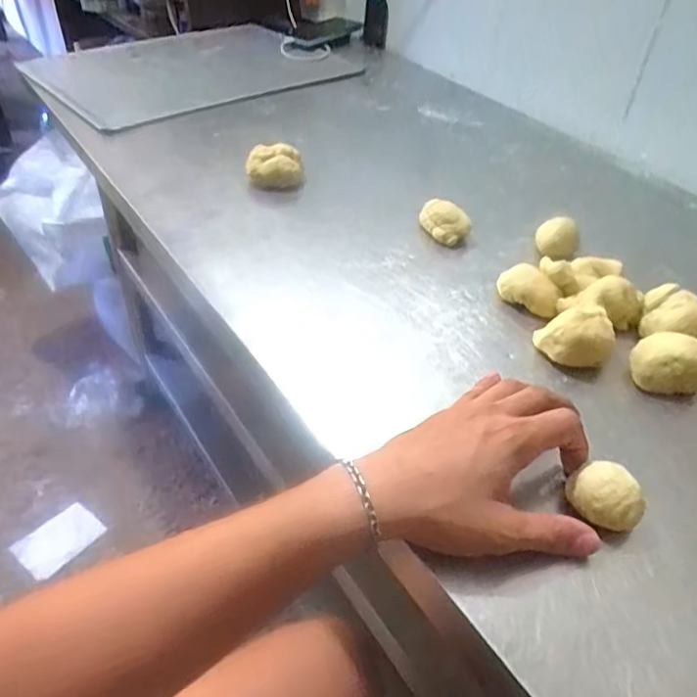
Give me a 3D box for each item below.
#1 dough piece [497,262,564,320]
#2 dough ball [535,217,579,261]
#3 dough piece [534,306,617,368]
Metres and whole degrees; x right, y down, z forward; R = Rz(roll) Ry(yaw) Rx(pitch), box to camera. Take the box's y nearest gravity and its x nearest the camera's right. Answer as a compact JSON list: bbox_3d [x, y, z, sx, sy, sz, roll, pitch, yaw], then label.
[{"bbox_3d":[0.164,-0.054,0.545,0.055,0.031,0.035,19,43,14],"label":"dough piece"},{"bbox_3d":[0.208,-0.108,0.600,0.039,0.035,0.039,3,41,-3],"label":"dough ball"},{"bbox_3d":[0.184,-0.007,0.487,0.057,0.043,0.037,1,42,-6],"label":"dough piece"}]

